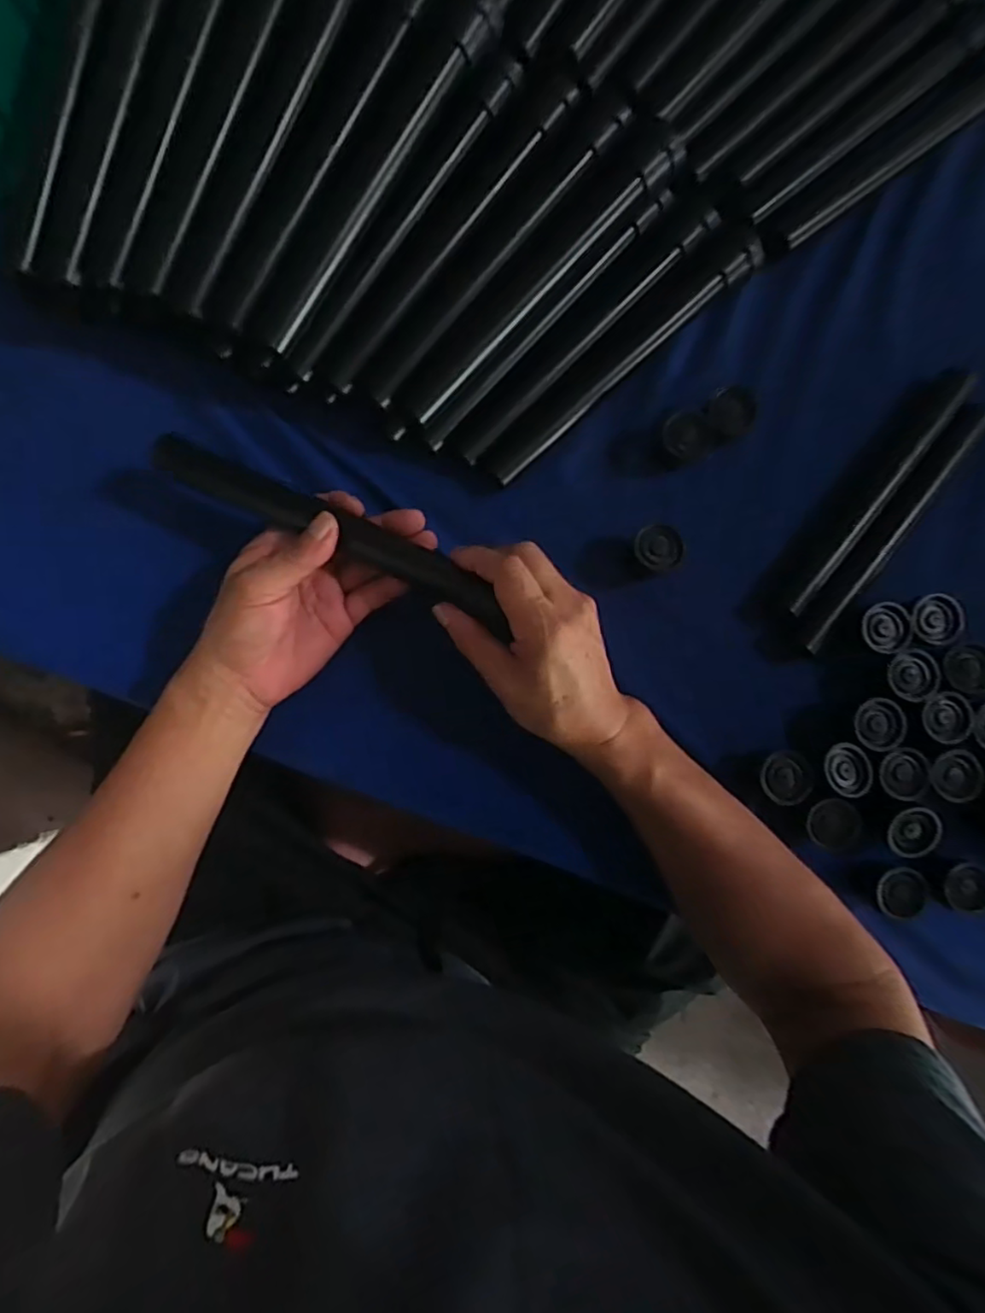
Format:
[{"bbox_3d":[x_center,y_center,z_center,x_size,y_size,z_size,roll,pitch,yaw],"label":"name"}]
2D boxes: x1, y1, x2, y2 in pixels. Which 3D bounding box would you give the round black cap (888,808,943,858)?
[{"bbox_3d":[0.281,0.117,0.414,0.032,0.011,0.033,0,87,-3],"label":"round black cap"}]

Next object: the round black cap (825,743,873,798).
[{"bbox_3d":[0.235,0.075,0.412,0.029,0.006,0.034,-7,88,-4],"label":"round black cap"}]

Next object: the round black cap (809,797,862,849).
[{"bbox_3d":[0.226,0.112,0.414,0.033,0.009,0.037,-32,89,-4],"label":"round black cap"}]

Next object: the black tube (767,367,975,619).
[{"bbox_3d":[0.263,-0.115,0.433,0.025,0.029,0.195,39,86,-1],"label":"black tube"}]

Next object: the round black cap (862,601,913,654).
[{"bbox_3d":[0.268,-0.020,0.425,0.027,0.014,0.034,-18,88,-4],"label":"round black cap"}]

